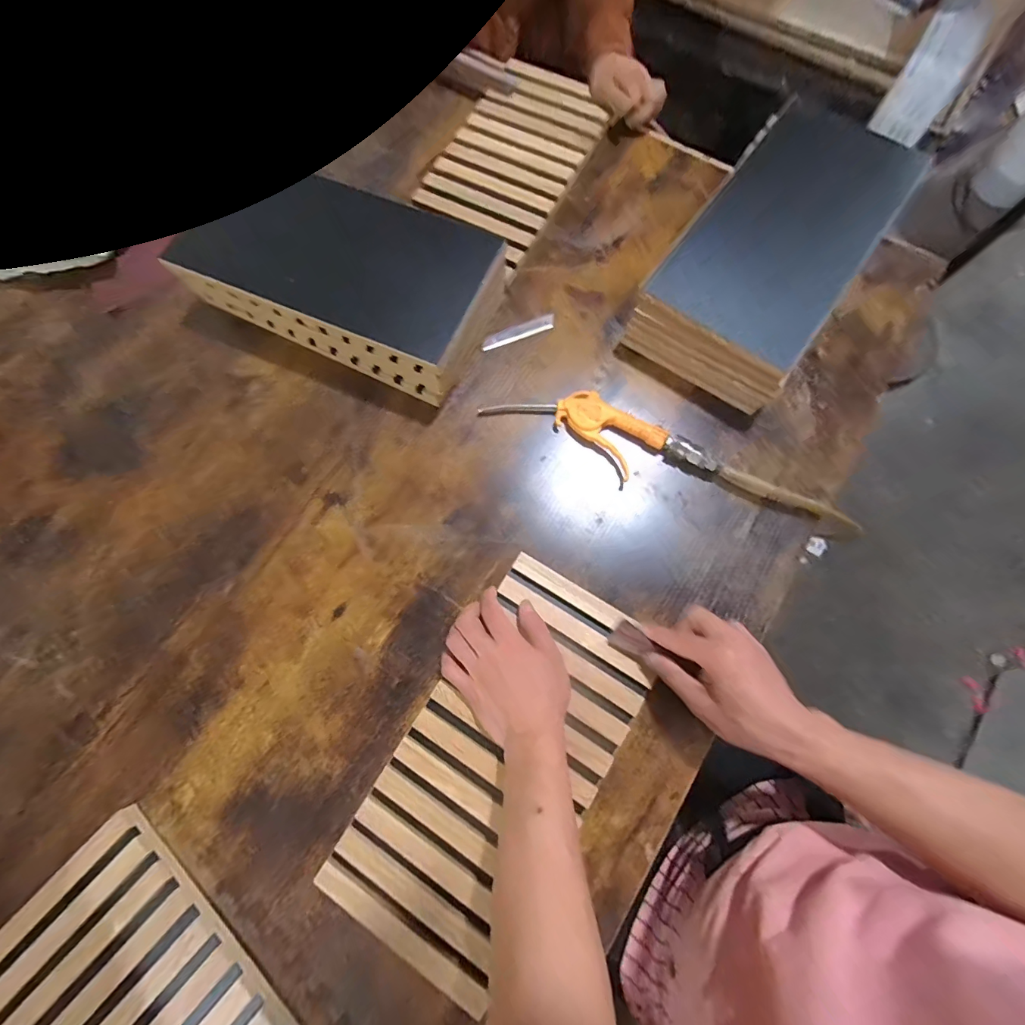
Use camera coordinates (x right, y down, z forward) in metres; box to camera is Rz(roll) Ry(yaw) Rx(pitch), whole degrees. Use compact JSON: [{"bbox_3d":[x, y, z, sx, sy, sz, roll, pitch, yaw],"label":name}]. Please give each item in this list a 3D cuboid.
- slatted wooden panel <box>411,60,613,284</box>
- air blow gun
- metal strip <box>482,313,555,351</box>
[{"bbox_3d":[0.002,-0.499,0.620,0.181,0.026,0.319,28,78,8],"label":"slatted wooden panel"},{"bbox_3d":[0.100,-0.099,0.517,0.265,0.026,0.075,28,78,8],"label":"air blow gun"},{"bbox_3d":[0.008,-0.235,0.566,0.101,0.004,0.020,-21,76,-4],"label":"metal strip"}]

